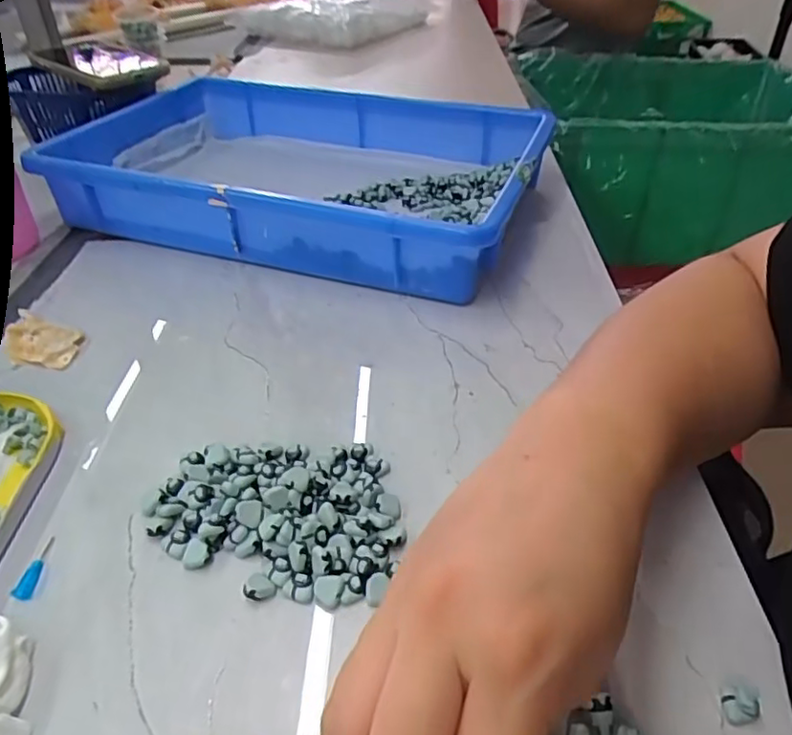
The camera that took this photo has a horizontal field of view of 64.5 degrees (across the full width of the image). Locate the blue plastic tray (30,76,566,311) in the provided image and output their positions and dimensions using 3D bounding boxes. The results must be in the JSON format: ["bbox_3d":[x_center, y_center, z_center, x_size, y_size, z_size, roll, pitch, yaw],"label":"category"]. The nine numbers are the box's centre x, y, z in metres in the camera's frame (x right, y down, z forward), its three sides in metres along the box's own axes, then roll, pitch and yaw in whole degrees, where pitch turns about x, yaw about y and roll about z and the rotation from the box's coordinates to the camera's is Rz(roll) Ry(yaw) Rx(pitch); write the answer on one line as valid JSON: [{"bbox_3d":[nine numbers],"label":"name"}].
[{"bbox_3d":[-0.075,-0.161,0.518,0.361,0.064,0.233,14,41,17],"label":"blue plastic tray"}]

